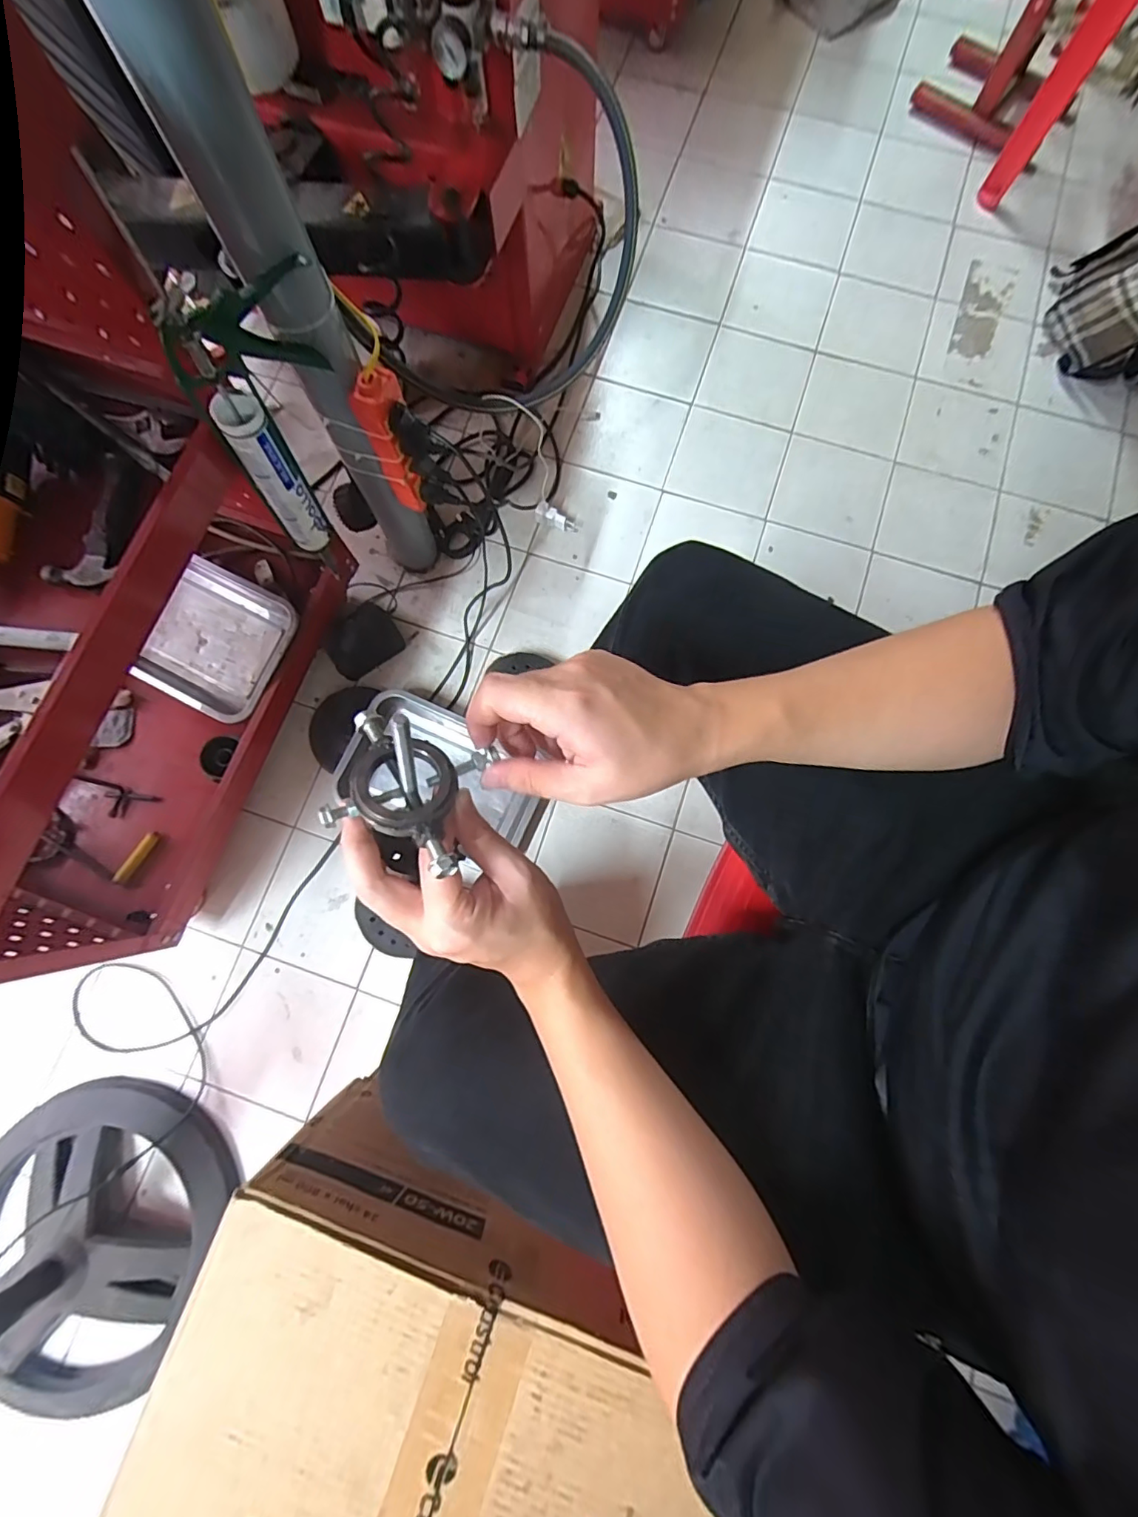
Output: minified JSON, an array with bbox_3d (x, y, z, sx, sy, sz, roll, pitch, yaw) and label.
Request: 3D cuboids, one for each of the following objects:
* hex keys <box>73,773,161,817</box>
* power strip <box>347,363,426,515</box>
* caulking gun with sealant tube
[{"bbox_3d":[-0.719,0.062,0.841,0.141,0.014,0.047,17,80,3],"label":"hex keys"},{"bbox_3d":[-0.224,-0.405,0.700,0.058,0.194,0.038,-23,80,-4],"label":"power strip"},{"bbox_3d":[-0.319,-0.389,0.588,0.052,0.374,0.165,39,82,7],"label":"caulking gun with sealant tube"}]

